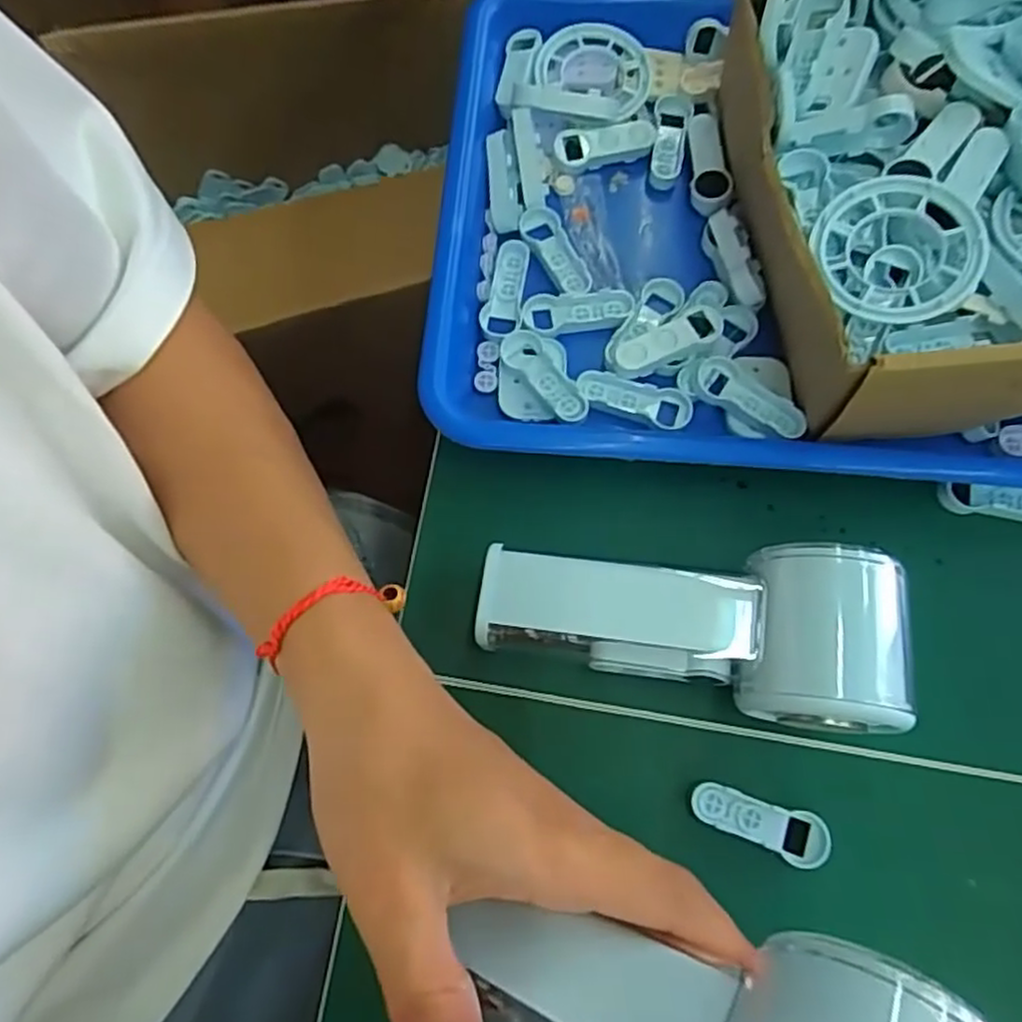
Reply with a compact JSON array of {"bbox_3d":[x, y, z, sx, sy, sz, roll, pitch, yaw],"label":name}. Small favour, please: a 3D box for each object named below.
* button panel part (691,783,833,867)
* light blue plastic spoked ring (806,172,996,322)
[{"bbox_3d":[0.092,0.116,0.265,0.050,0.004,0.018,19,73,5],"label":"button panel part"},{"bbox_3d":[0.136,-0.092,0.255,0.055,0.020,0.050,0,73,-1],"label":"light blue plastic spoked ring"}]

